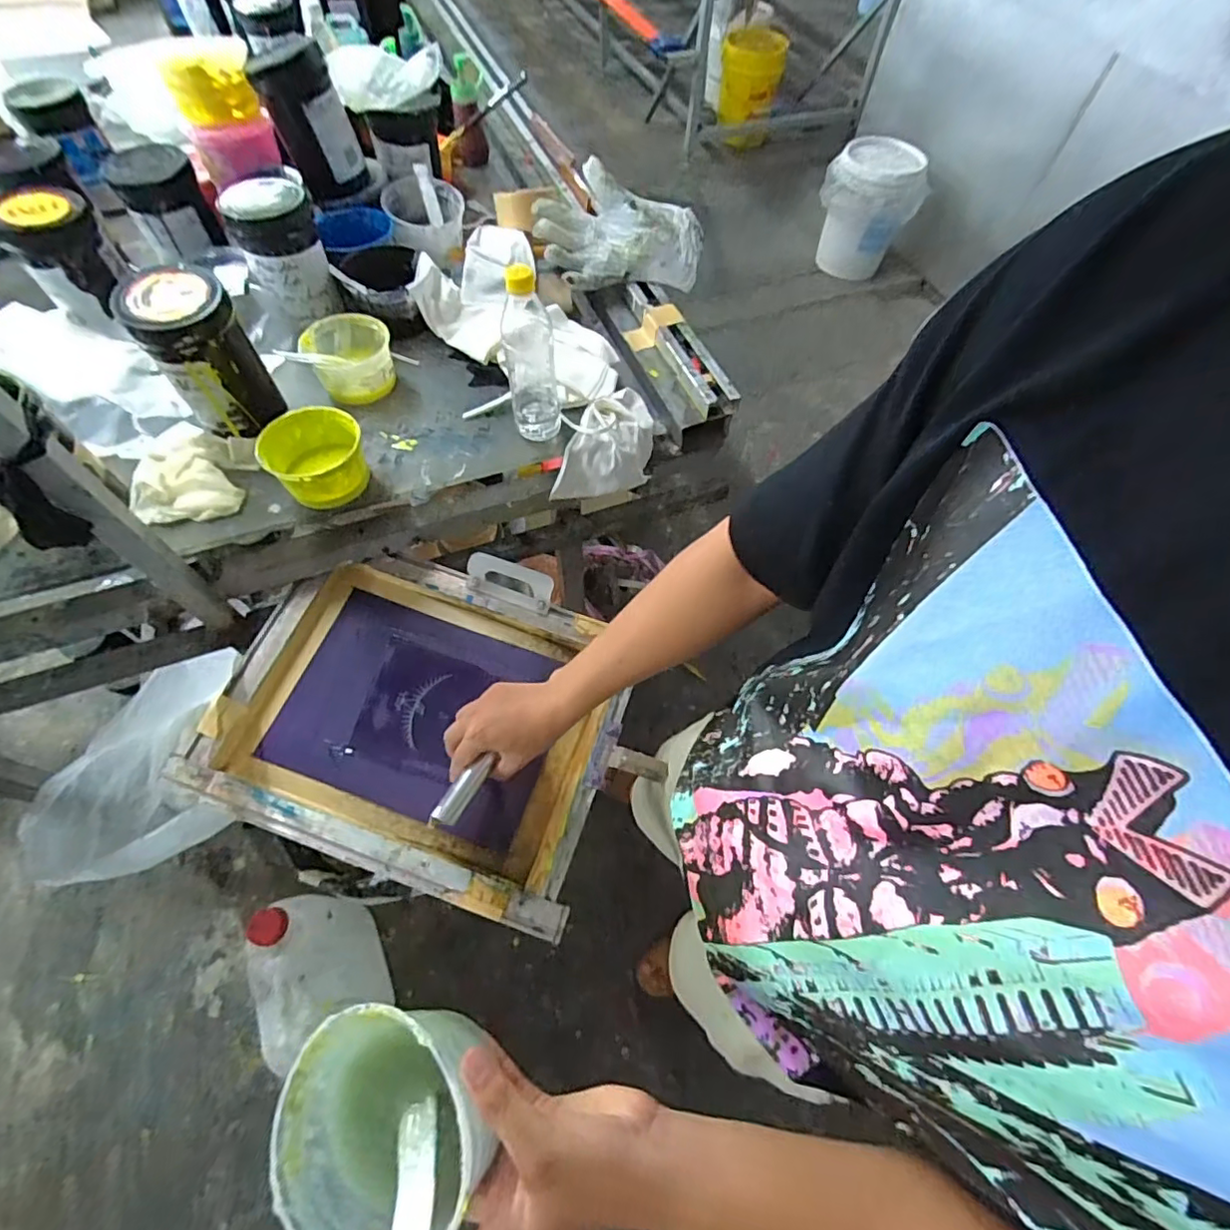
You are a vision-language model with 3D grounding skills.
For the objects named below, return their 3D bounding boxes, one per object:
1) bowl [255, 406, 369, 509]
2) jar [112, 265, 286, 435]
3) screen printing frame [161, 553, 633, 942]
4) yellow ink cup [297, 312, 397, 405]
[{"bbox_3d":[-0.374,-0.198,0.720,0.116,0.056,0.109,0,60,-1],"label":"bowl"},{"bbox_3d":[-0.506,-0.321,0.714,0.109,0.165,0.098,-33,66,-18],"label":"jar"},{"bbox_3d":[-0.244,0.122,0.738,0.485,0.057,0.375,17,61,9],"label":"screen printing frame"},{"bbox_3d":[-0.379,-0.372,0.826,0.114,0.067,0.119,0,60,-1],"label":"yellow ink cup"}]

